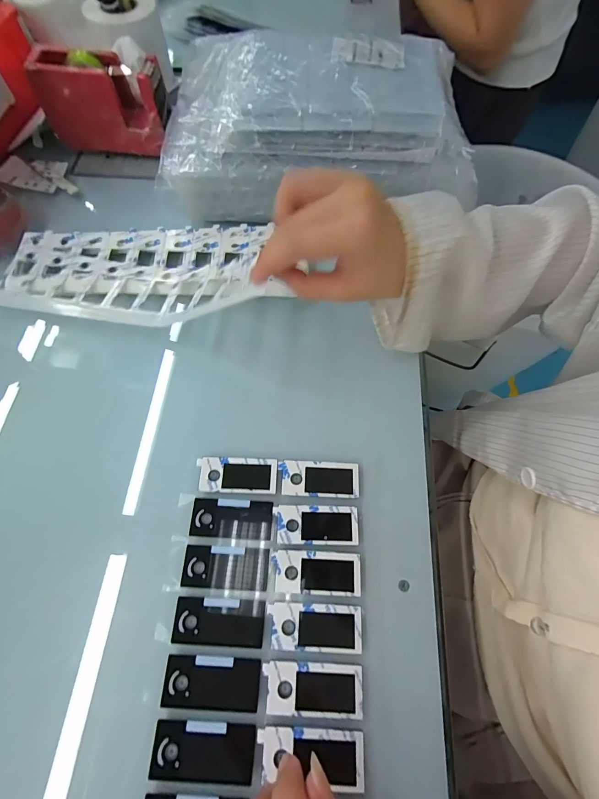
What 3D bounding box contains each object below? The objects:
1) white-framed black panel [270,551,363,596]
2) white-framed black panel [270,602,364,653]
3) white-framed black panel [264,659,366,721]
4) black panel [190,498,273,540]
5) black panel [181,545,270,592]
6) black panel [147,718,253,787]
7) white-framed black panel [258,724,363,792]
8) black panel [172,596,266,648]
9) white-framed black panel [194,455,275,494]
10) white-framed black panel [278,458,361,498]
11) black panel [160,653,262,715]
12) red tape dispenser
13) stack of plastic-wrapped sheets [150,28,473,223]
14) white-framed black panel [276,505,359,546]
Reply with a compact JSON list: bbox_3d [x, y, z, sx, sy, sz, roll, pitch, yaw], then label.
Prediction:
[{"bbox_3d":[0.012,0.120,0.246,0.060,0.004,0.026,3,66,1],"label":"white-framed black panel"},{"bbox_3d":[0.011,0.151,0.234,0.061,0.004,0.026,3,66,1],"label":"white-framed black panel"},{"bbox_3d":[0.009,0.180,0.220,0.061,0.004,0.027,4,66,1],"label":"white-framed black panel"},{"bbox_3d":[-0.050,0.088,0.261,0.059,0.004,0.027,3,66,1],"label":"black panel"},{"bbox_3d":[-0.052,0.117,0.247,0.058,0.004,0.027,3,66,1],"label":"black panel"},{"bbox_3d":[-0.057,0.207,0.209,0.058,0.005,0.028,5,66,1],"label":"black panel"},{"bbox_3d":[0.007,0.209,0.206,0.061,0.006,0.026,4,66,1],"label":"white-framed black panel"},{"bbox_3d":[-0.053,0.147,0.234,0.059,0.004,0.026,3,66,1],"label":"black panel"},{"bbox_3d":[-0.048,0.058,0.274,0.060,0.004,0.026,2,66,0],"label":"white-framed black panel"},{"bbox_3d":[0.015,0.061,0.273,0.061,0.004,0.027,3,66,0],"label":"white-framed black panel"},{"bbox_3d":[-0.055,0.177,0.219,0.058,0.004,0.027,4,66,1],"label":"black panel"},{"bbox_3d":[-0.217,-0.334,0.397,0.128,0.079,0.045,5,66,1],"label":"red tape dispenser"},{"bbox_3d":[0.015,-0.283,0.368,0.292,0.097,0.182,2,66,0],"label":"stack of plastic-wrapped sheets"},{"bbox_3d":[0.013,0.091,0.259,0.059,0.004,0.026,2,66,0],"label":"white-framed black panel"}]

